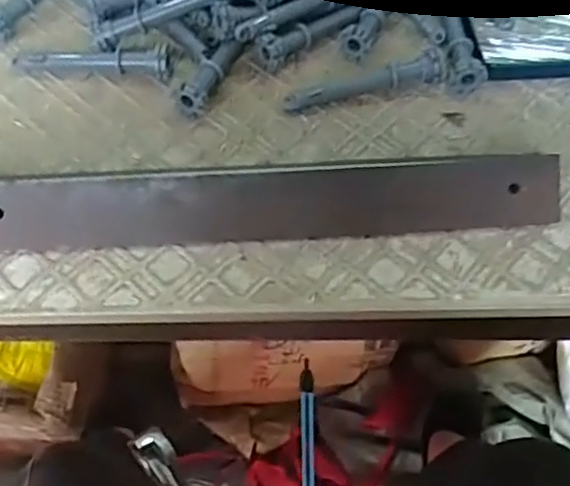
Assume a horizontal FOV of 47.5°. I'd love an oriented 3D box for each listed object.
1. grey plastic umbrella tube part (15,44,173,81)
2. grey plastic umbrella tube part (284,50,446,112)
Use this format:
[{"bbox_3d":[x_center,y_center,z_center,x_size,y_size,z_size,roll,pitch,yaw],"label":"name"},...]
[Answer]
[{"bbox_3d":[-0.113,-0.110,0.381,0.092,0.017,0.018,6,58,2],"label":"grey plastic umbrella tube part"},{"bbox_3d":[0.046,-0.093,0.375,0.093,0.017,0.014,-10,59,-8],"label":"grey plastic umbrella tube part"}]

